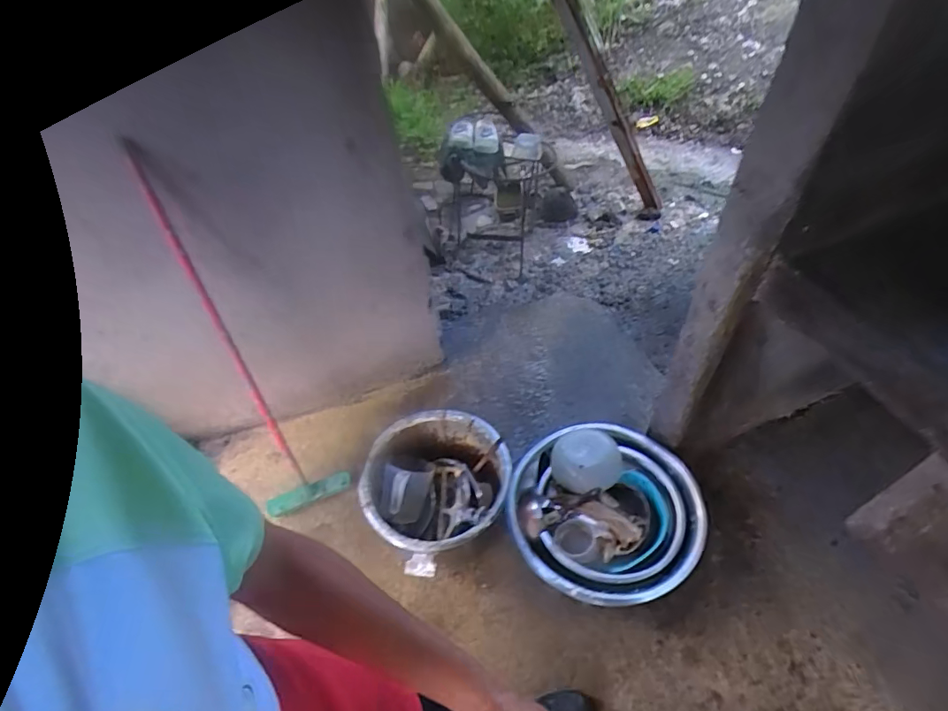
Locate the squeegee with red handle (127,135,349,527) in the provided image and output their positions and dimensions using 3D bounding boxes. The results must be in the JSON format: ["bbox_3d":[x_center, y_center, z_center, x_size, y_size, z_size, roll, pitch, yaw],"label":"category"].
[{"bbox_3d":[-0.610,0.004,1.262,0.231,1.012,0.088,-25,27,-18],"label":"squeegee with red handle"}]

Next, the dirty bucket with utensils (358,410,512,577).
[{"bbox_3d":[-0.087,0.356,1.222,0.341,0.236,0.352,-4,49,5],"label":"dirty bucket with utensils"}]

